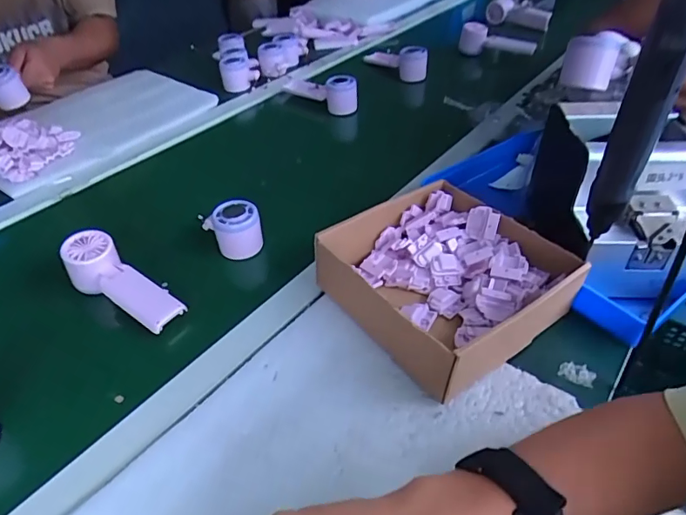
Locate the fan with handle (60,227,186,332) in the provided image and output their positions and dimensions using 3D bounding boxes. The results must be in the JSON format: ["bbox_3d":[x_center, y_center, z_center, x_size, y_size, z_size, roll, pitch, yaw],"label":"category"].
[{"bbox_3d":[-0.250,0.023,0.537,0.162,0.045,0.051,26,49,28],"label":"fan with handle"}]

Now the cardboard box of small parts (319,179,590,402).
[{"bbox_3d":[0.109,0.009,0.521,0.221,0.070,0.218,-27,48,-25],"label":"cardboard box of small parts"}]

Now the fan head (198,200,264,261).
[{"bbox_3d":[-0.136,-0.038,0.608,0.056,0.053,0.065,-29,48,-26],"label":"fan head"}]

